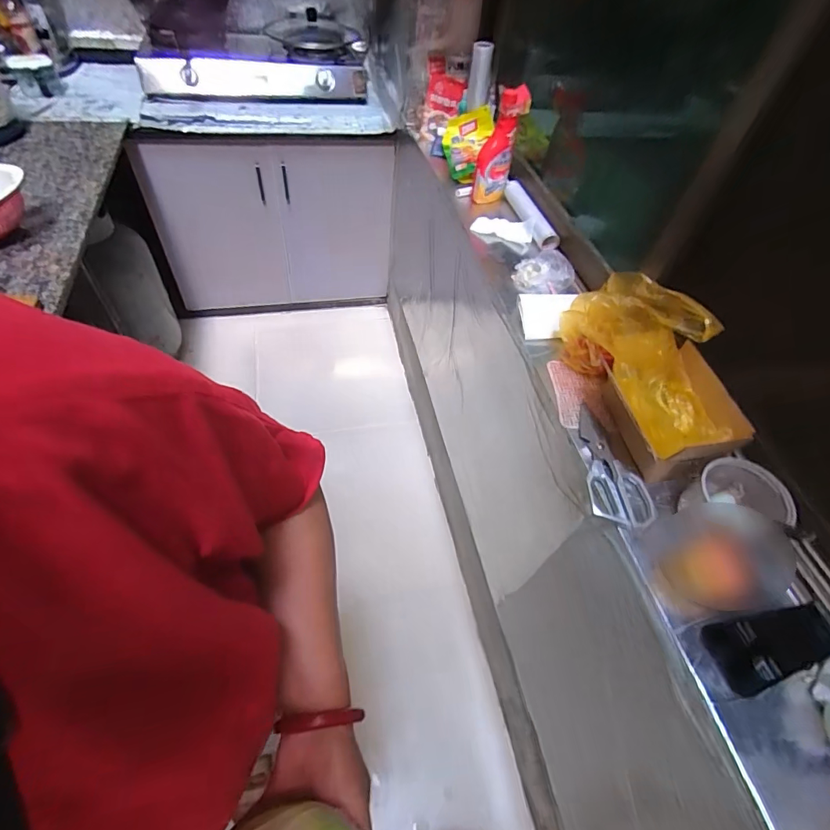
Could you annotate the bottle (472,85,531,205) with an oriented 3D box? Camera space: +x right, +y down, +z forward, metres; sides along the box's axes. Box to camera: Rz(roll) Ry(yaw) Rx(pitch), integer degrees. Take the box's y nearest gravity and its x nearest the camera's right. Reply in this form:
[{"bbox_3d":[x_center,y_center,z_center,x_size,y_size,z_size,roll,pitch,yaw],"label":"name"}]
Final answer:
[{"bbox_3d":[0.201,-0.634,1.050,0.079,0.228,0.088,20,53,9],"label":"bottle"}]

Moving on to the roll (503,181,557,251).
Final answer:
[{"bbox_3d":[0.273,-0.476,1.050,0.034,0.036,0.264,-10,54,-13],"label":"roll"}]

